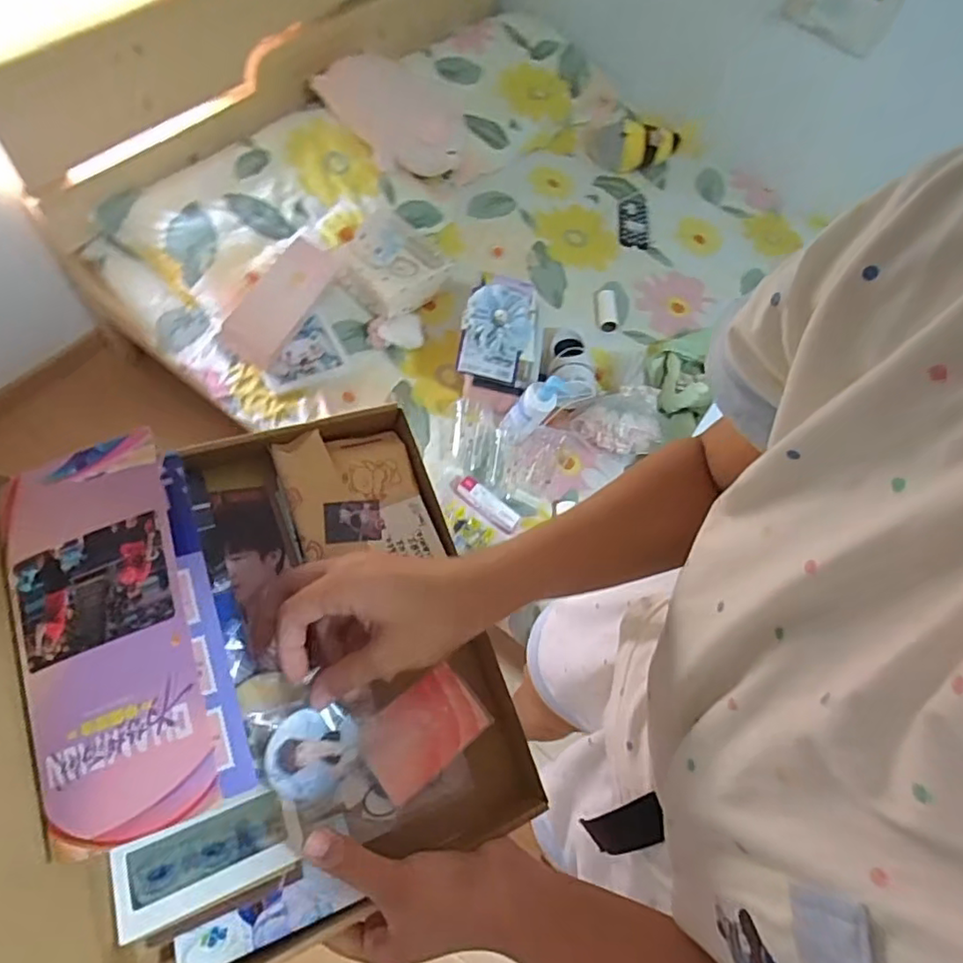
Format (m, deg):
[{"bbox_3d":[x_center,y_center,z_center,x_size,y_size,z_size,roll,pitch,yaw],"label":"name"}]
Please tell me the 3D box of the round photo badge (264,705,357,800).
[{"bbox_3d":[-0.107,0.169,0.374,0.052,0.004,0.053,-1,91,-26],"label":"round photo badge"}]

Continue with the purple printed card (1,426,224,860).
[{"bbox_3d":[-0.204,0.078,0.322,0.093,0.007,0.207,-21,73,1],"label":"purple printed card"}]

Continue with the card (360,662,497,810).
[{"bbox_3d":[-0.040,0.171,0.418,0.084,0.004,0.055,-32,78,-28],"label":"card"}]

